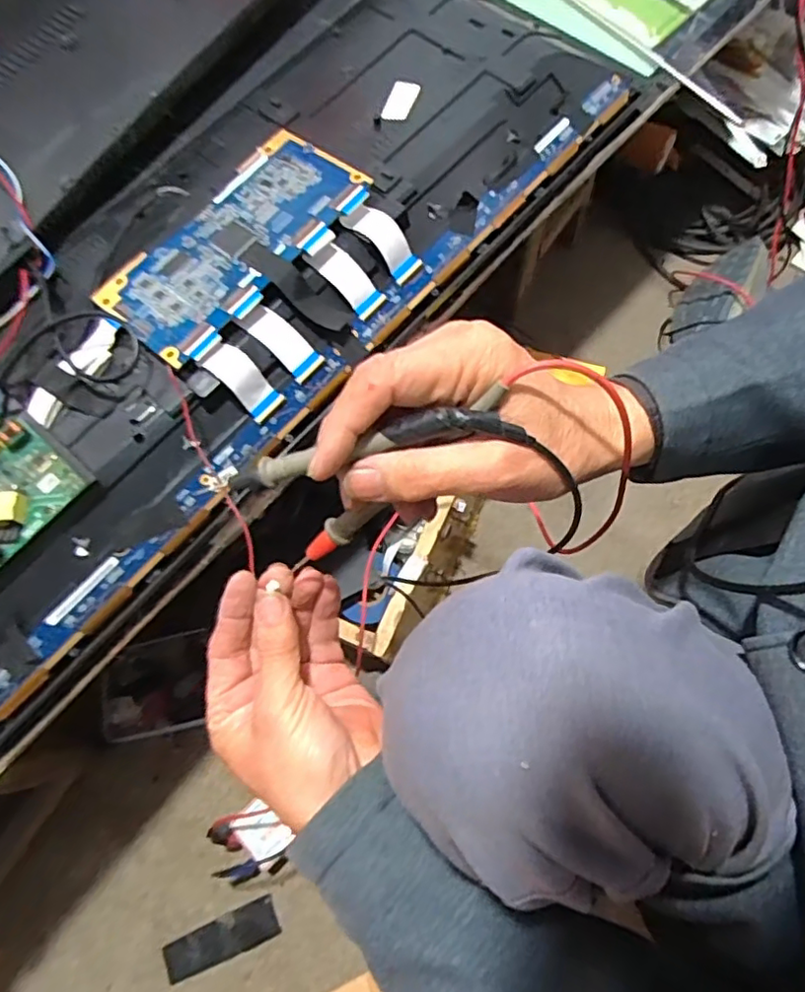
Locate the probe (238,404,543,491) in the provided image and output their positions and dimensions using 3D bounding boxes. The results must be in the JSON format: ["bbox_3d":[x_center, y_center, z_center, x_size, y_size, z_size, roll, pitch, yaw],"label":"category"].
[{"bbox_3d":[-0.014,-0.020,0.262,0.131,0.021,0.020,-13,76,14],"label":"probe"}]

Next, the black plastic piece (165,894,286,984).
[{"bbox_3d":[-0.177,0.436,0.596,0.111,0.004,0.036,-21,76,-7],"label":"black plastic piece"}]

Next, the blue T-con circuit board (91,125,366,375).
[{"bbox_3d":[-0.119,-0.183,0.435,0.102,0.004,0.195,39,79,18],"label":"blue T-con circuit board"}]

